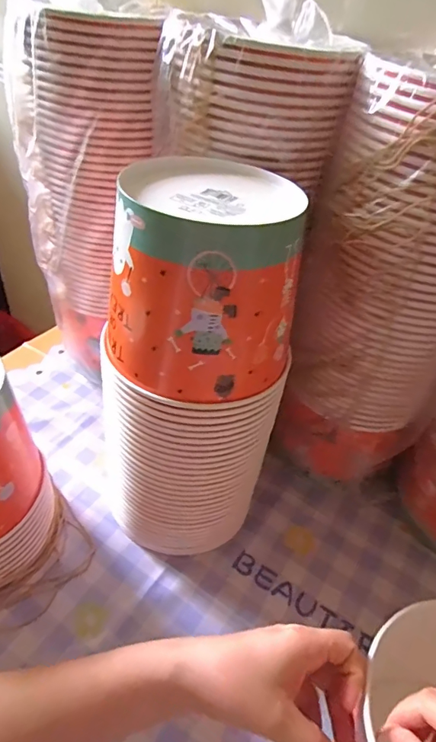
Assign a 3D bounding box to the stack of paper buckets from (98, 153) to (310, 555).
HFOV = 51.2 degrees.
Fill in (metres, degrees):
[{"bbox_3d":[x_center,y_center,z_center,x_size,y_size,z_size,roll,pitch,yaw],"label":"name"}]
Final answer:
[{"bbox_3d":[-0.015,0.021,0.414,0.134,0.353,0.146,12,41,5],"label":"stack of paper buckets"}]

